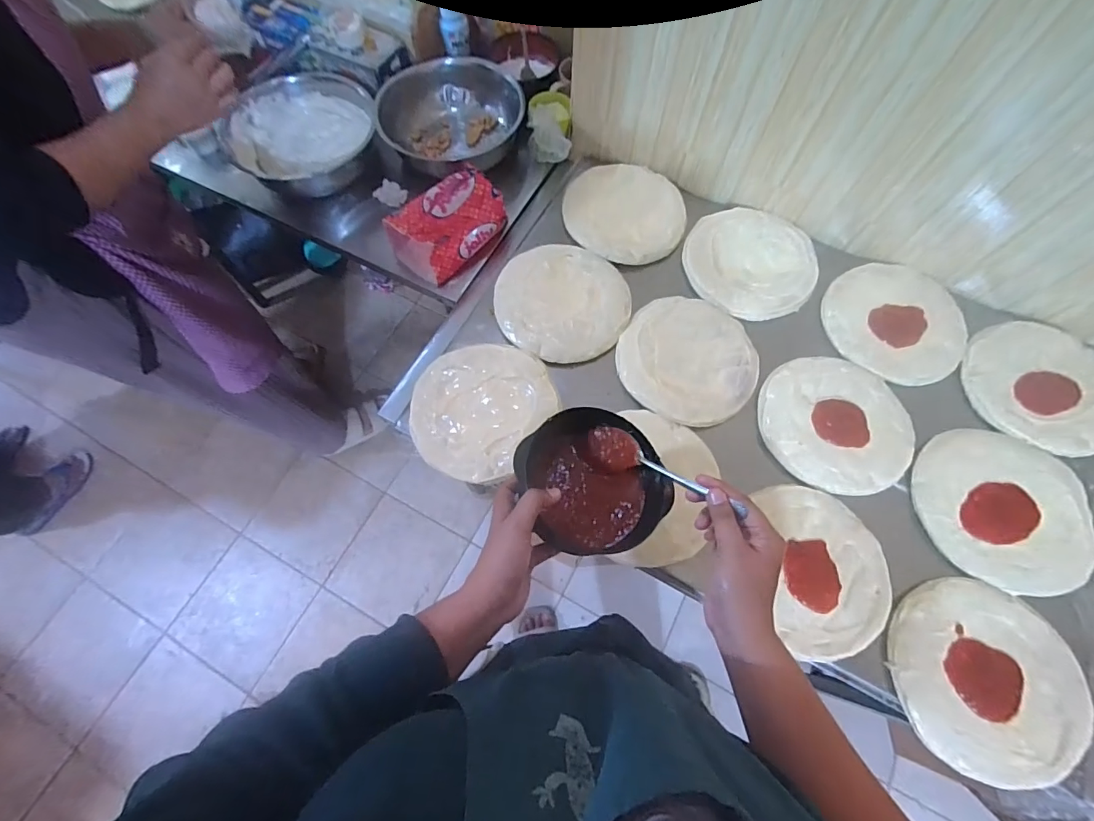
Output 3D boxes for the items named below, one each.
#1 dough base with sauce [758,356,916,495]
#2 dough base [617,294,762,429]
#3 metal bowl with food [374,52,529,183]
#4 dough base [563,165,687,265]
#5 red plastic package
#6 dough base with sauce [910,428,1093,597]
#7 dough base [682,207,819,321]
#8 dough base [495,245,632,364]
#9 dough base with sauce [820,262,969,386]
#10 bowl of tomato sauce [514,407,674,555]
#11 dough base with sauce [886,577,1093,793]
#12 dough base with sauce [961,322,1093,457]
[{"bbox_3d":[0.398,0.016,0.636,0.196,0.011,0.189,3,68,3],"label":"dough base with sauce"},{"bbox_3d":[0.204,-0.077,0.671,0.193,0.013,0.193,-1,68,2],"label":"dough base"},{"bbox_3d":[-0.171,-0.536,0.859,0.249,0.120,0.212,26,71,12],"label":"metal bowl with food"},{"bbox_3d":[0.128,-0.326,0.757,0.193,0.023,0.173,2,68,3],"label":"dough base"},{"bbox_3d":[-0.151,-0.303,0.751,0.097,0.097,0.188,42,75,17],"label":"red plastic package"},{"bbox_3d":[0.580,0.119,0.582,0.195,0.015,0.199,-1,68,2],"label":"dough base with sauce"},{"bbox_3d":[0.323,-0.239,0.739,0.199,0.019,0.197,-1,68,2],"label":"dough base"},{"bbox_3d":[0.024,-0.170,0.706,0.195,0.016,0.201,2,69,-4],"label":"dough base"},{"bbox_3d":[0.521,-0.138,0.692,0.197,0.022,0.194,-1,68,2],"label":"dough base with sauce"},{"bbox_3d":[0.049,0.068,0.456,0.139,0.072,0.140,-1,68,2],"label":"bowl of tomato sauce"},{"bbox_3d":[0.497,0.304,0.525,0.204,0.030,0.204,0,71,0],"label":"dough base with sauce"},{"bbox_3d":[0.690,-0.041,0.646,0.184,0.018,0.194,-1,68,2],"label":"dough base with sauce"}]

